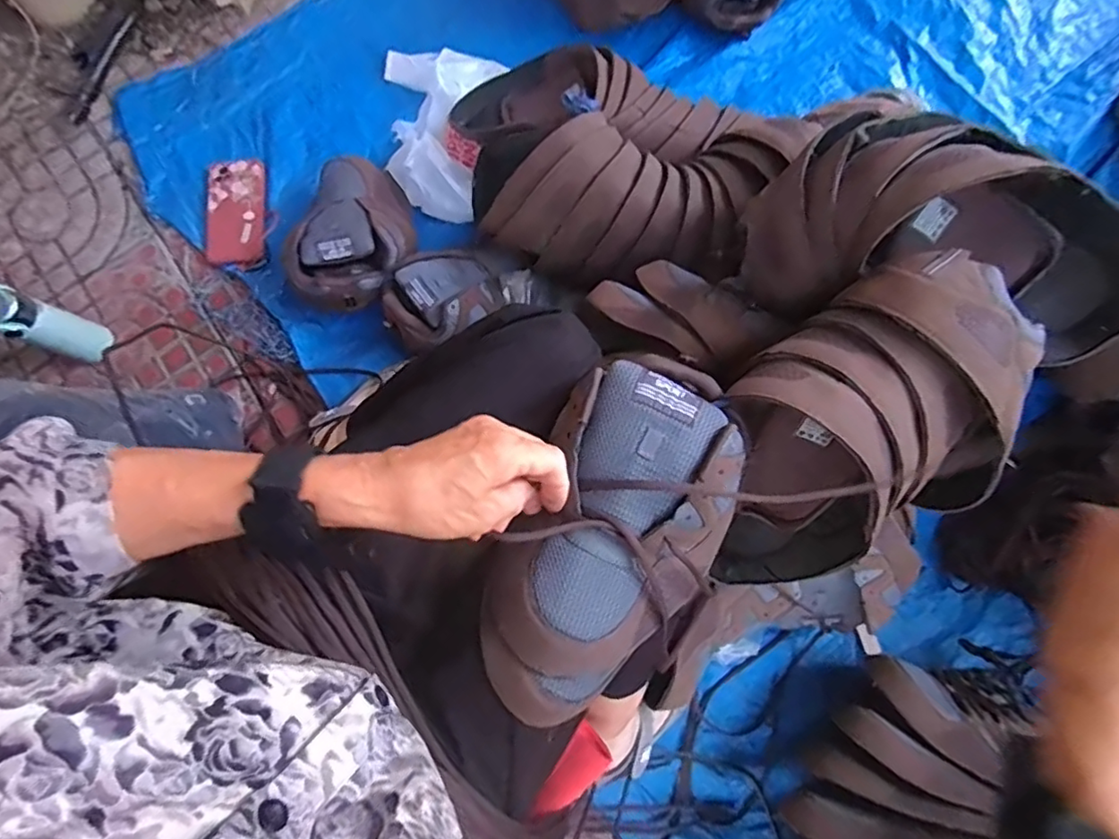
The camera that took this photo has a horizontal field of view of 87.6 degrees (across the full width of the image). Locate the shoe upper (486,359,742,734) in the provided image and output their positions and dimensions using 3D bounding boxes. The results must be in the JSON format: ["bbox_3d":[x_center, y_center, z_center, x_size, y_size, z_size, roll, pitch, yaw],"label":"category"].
[{"bbox_3d":[0.035,0.068,0.366,0.117,0.058,0.243,26,79,6],"label":"shoe upper"}]

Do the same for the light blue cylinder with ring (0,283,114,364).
[{"bbox_3d":[-0.631,-0.118,0.711,0.041,0.168,0.057,4,76,29],"label":"light blue cylinder with ring"}]

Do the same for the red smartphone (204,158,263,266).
[{"bbox_3d":[-0.459,-0.297,0.827,0.079,0.010,0.163,-4,75,-5],"label":"red smartphone"}]

